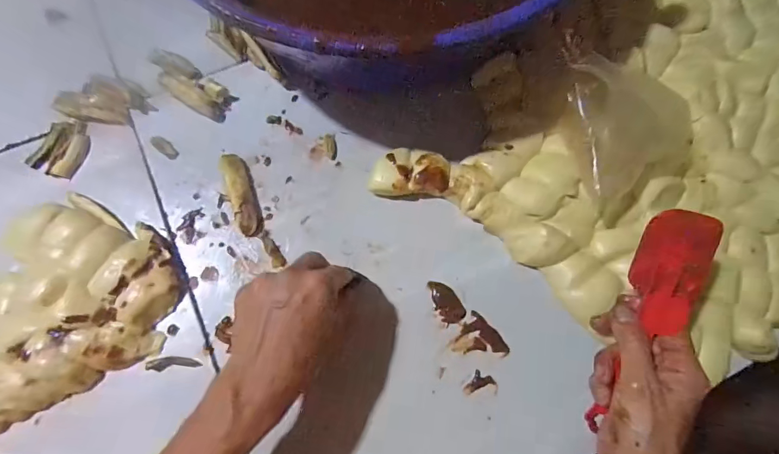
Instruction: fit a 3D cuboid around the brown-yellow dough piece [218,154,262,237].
[{"bbox_3d":[-0.145,-0.033,0.402,0.024,0.018,0.087,-21,77,-6],"label":"brown-yellow dough piece"}]

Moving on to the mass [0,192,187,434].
[{"bbox_3d":[-0.287,0.083,0.364,0.155,0.029,0.198,21,77,4],"label":"mass"}]

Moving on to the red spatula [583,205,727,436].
[{"bbox_3d":[0.205,0.077,0.326,0.046,0.021,0.185,18,97,4],"label":"red spatula"}]

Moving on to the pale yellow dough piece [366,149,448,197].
[{"bbox_3d":[0.020,-0.053,0.408,0.076,0.025,0.045,0,76,-1],"label":"pale yellow dough piece"}]

